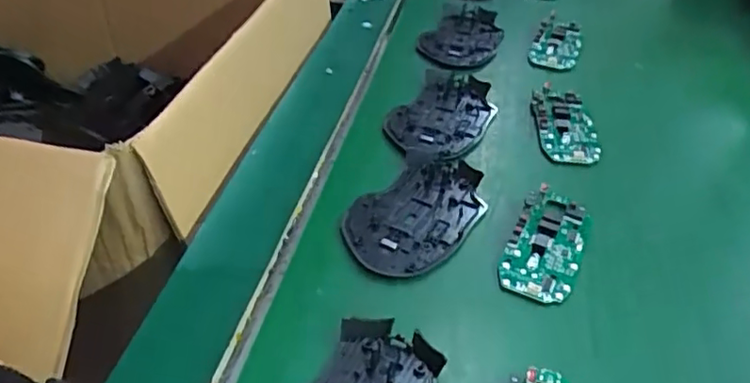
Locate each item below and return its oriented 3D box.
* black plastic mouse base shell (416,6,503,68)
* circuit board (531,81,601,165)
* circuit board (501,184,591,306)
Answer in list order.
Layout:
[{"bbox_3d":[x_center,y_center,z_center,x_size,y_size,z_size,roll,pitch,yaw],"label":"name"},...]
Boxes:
[{"bbox_3d":[0.084,-0.151,0.593,0.066,0.011,0.109,19,45,19],"label":"black plastic mouse base shell"},{"bbox_3d":[0.157,-0.055,0.494,0.046,0.014,0.082,1,41,0],"label":"circuit board"},{"bbox_3d":[0.108,0.033,0.383,0.044,0.011,0.083,18,44,18],"label":"circuit board"}]

